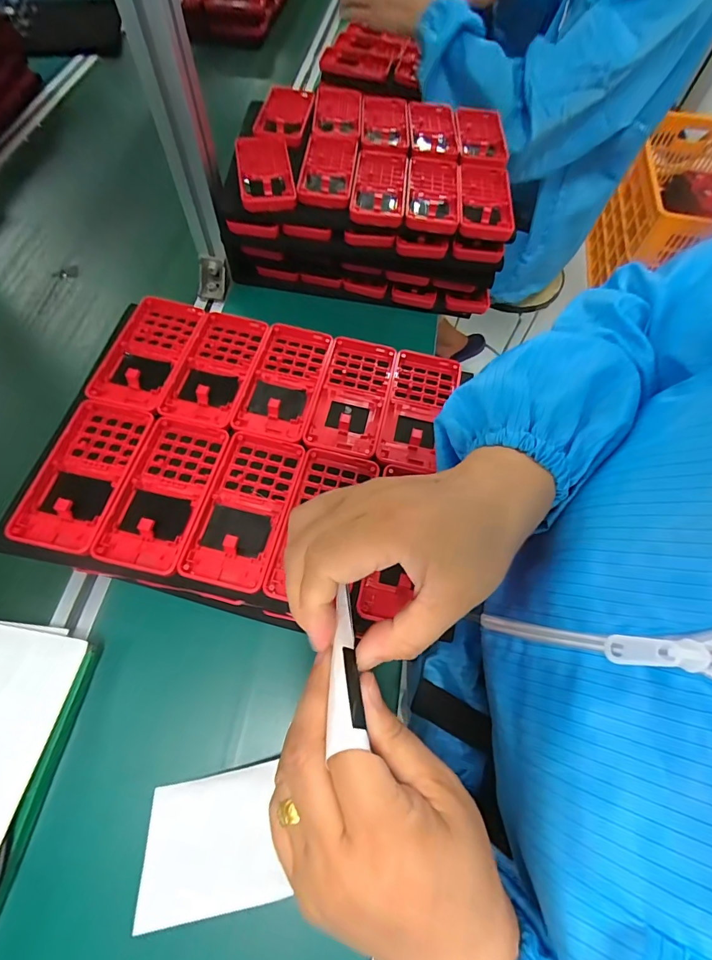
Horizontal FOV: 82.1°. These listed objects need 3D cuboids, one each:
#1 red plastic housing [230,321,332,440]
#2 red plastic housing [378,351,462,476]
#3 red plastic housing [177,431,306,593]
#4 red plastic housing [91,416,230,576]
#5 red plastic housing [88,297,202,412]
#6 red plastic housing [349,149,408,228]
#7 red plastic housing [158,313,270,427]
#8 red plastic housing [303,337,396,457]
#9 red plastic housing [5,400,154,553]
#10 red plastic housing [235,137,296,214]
[{"bbox_3d":[-0.065,-0.091,0.368,0.063,0.013,0.121,12,65,4],"label":"red plastic housing"},{"bbox_3d":[0.057,-0.063,0.366,0.059,0.019,0.124,12,65,4],"label":"red plastic housing"},{"bbox_3d":[-0.085,0.020,0.315,0.061,0.009,0.121,13,66,4],"label":"red plastic housing"},{"bbox_3d":[-0.149,0.008,0.317,0.064,0.011,0.121,11,65,3],"label":"red plastic housing"},{"bbox_3d":[-0.189,-0.118,0.370,0.062,0.012,0.126,10,65,3],"label":"red plastic housing"},{"bbox_3d":[0.029,-0.352,0.490,0.063,0.017,0.132,5,65,0],"label":"red plastic housing"},{"bbox_3d":[-0.127,-0.103,0.368,0.065,0.014,0.124,11,65,3],"label":"red plastic housing"},{"bbox_3d":[-0.003,-0.076,0.366,0.061,0.013,0.121,11,65,3],"label":"red plastic housing"},{"bbox_3d":[-0.211,-0.006,0.319,0.060,0.013,0.122,10,65,3],"label":"red plastic housing"},{"bbox_3d":[-0.109,-0.369,0.487,0.062,0.017,0.128,-8,66,-6],"label":"red plastic housing"}]

